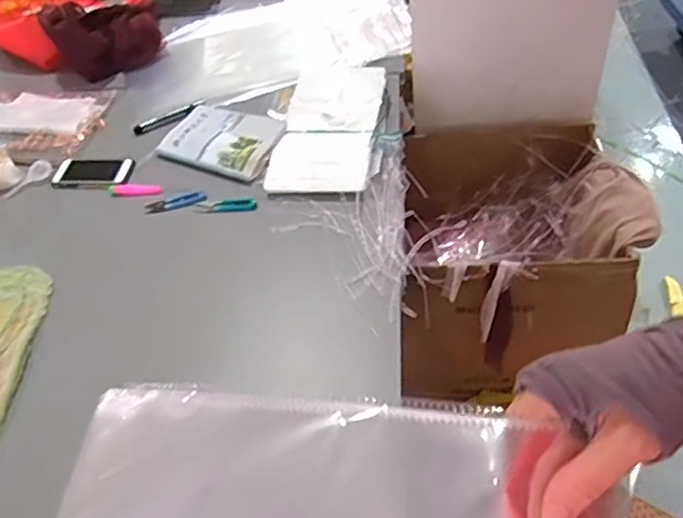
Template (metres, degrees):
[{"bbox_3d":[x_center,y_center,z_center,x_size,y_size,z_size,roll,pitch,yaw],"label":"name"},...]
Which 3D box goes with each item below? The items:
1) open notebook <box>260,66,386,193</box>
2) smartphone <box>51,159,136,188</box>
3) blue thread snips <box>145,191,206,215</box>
[{"bbox_3d":[-0.020,-0.240,1.104,0.169,0.012,0.332,2,53,14],"label":"open notebook"},{"bbox_3d":[-0.438,-0.153,1.094,0.137,0.006,0.074,0,50,7],"label":"smartphone"},{"bbox_3d":[-0.276,-0.097,1.031,0.102,0.013,0.030,-9,51,-3],"label":"blue thread snips"}]

